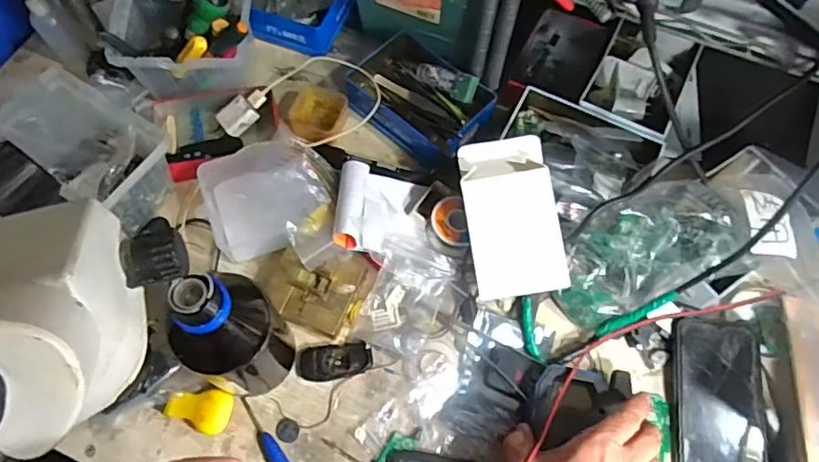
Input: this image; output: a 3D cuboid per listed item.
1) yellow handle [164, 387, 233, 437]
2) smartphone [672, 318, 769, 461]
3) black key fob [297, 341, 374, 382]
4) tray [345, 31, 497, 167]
[{"bbox_3d":[-0.189,0.158,0.499,0.058,0.021,0.036,15,67,5],"label":"yellow handle"},{"bbox_3d":[0.278,0.161,0.497,0.078,0.013,0.156,6,75,2],"label":"smartphone"},{"bbox_3d":[-0.069,0.122,0.521,0.068,0.008,0.033,-4,67,-3],"label":"black key fob"},{"bbox_3d":[0.011,-0.147,0.618,0.160,0.044,0.111,41,71,15],"label":"tray"}]

